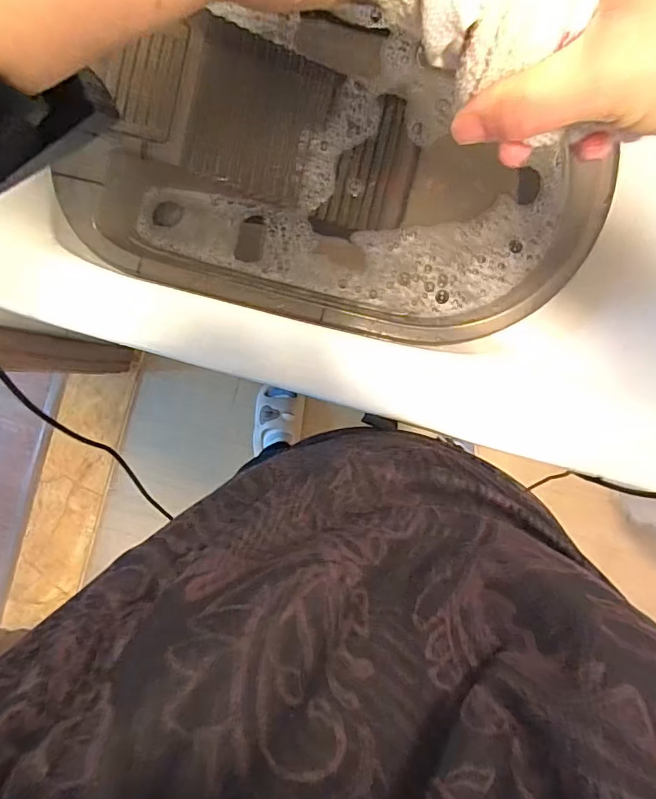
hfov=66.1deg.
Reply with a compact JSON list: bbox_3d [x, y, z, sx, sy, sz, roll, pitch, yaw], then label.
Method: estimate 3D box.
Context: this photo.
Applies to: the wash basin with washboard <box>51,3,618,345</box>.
[{"bbox_3d":[0.016,-0.209,0.464,0.442,0.092,0.278,13,92,1],"label":"wash basin with washboard"}]

